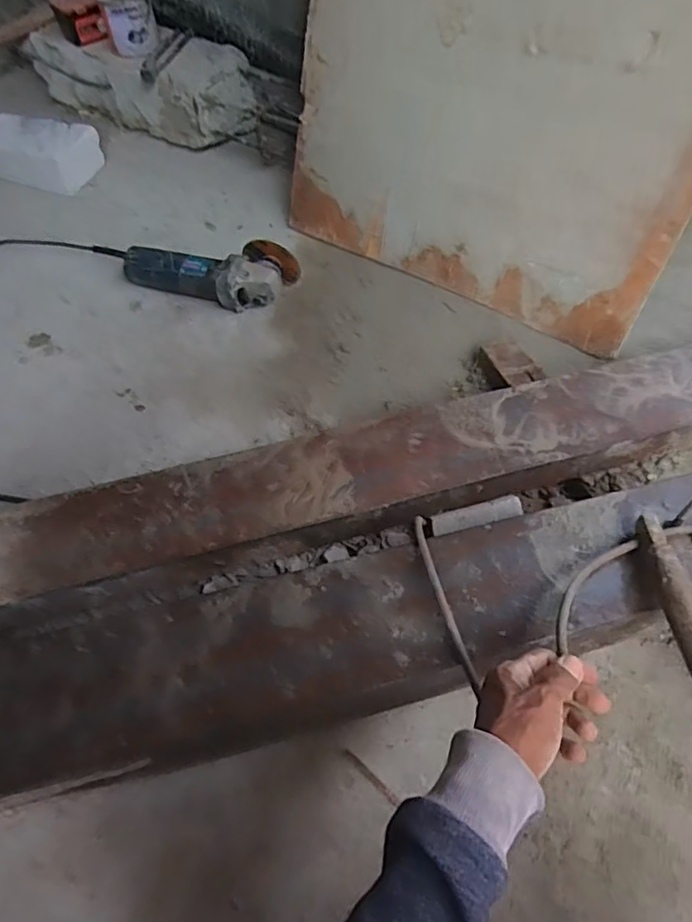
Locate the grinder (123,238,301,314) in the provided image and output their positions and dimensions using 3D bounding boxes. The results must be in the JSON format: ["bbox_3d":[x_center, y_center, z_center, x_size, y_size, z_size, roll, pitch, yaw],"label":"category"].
[{"bbox_3d":[-0.222,-0.297,0.960,0.274,0.074,0.090,7,57,4],"label":"grinder"}]

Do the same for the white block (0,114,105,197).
[{"bbox_3d":[-0.597,-0.604,1.160,0.206,0.089,0.146,16,57,10],"label":"white block"}]

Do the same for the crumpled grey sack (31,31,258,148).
[{"bbox_3d":[-0.434,-0.794,1.250,0.572,0.157,0.147,26,60,16],"label":"crumpled grey sack"}]

